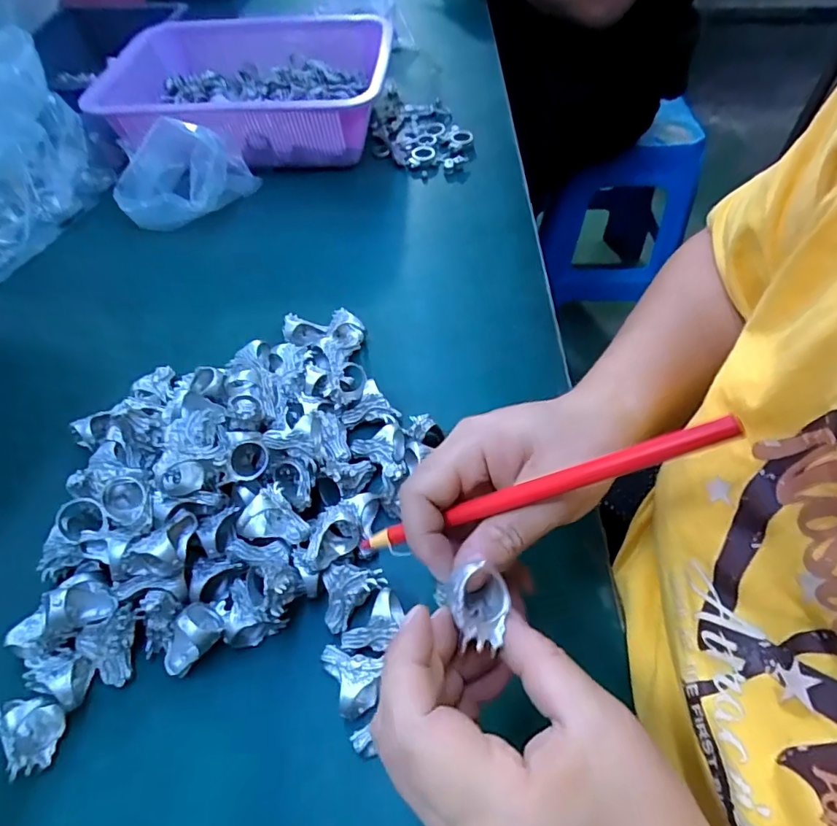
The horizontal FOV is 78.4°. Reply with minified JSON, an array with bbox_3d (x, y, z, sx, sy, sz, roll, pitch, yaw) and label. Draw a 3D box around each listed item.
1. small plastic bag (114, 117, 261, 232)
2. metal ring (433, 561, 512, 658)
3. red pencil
[{"bbox_3d":[-0.221,-0.220,0.485,0.129,0.082,0.047,-19,56,-10],"label":"small plastic bag"},{"bbox_3d":[0.024,0.076,0.202,0.025,0.019,0.028,-29,58,-19],"label":"metal ring"},{"bbox_3d":[0.040,0.034,0.211,0.165,0.006,0.008,-25,47,30],"label":"red pencil"}]

